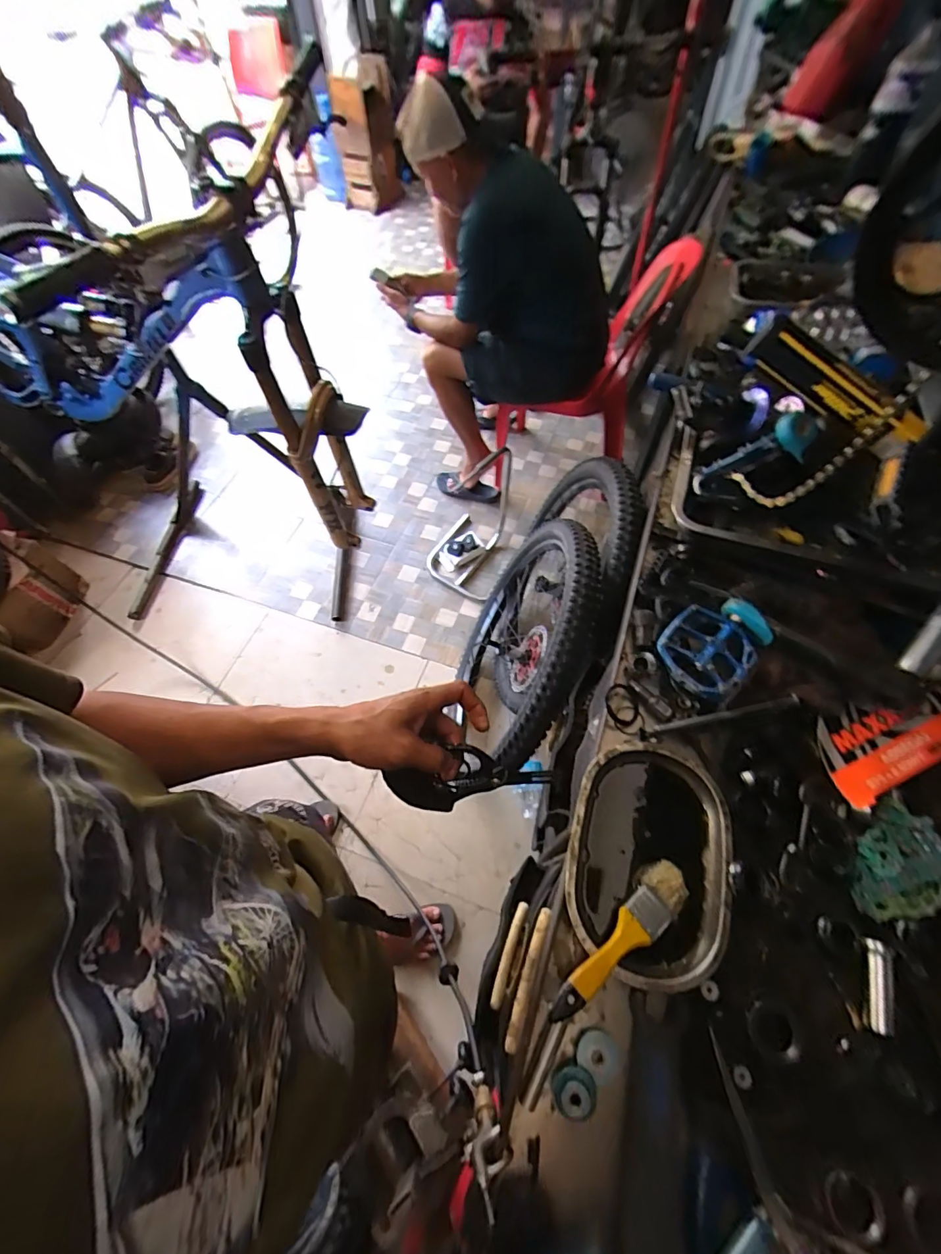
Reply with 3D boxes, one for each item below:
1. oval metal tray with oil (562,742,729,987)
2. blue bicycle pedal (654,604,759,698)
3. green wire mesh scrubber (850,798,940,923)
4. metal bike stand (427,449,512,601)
[{"bbox_3d":[0.179,0.233,0.491,0.153,0.026,0.212,17,62,11],"label":"oval metal tray with oil"},{"bbox_3d":[0.280,0.029,0.578,0.093,0.026,0.098,-41,67,-20],"label":"blue bicycle pedal"},{"bbox_3d":[0.421,0.233,0.470,0.056,0.038,0.112,27,64,16],"label":"green wire mesh scrubber"},{"bbox_3d":[-0.012,-0.372,1.610,0.267,0.385,0.403,11,61,8],"label":"metal bike stand"}]

